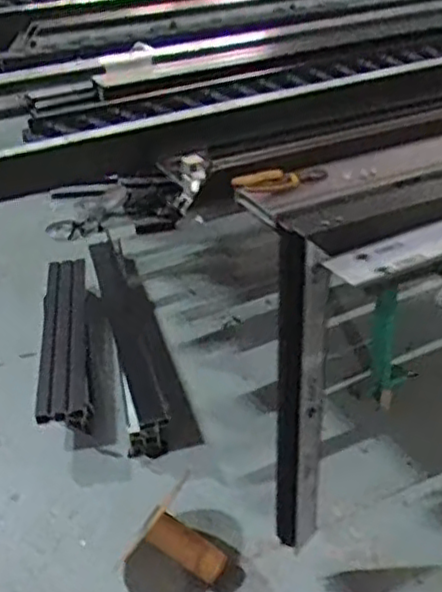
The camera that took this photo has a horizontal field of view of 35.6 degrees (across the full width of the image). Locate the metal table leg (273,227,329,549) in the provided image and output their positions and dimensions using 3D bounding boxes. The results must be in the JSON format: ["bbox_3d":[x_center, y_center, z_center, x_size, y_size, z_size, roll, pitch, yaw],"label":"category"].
[{"bbox_3d":[0.147,0.206,1.299,0.085,0.746,0.061,1,33,5],"label":"metal table leg"}]

